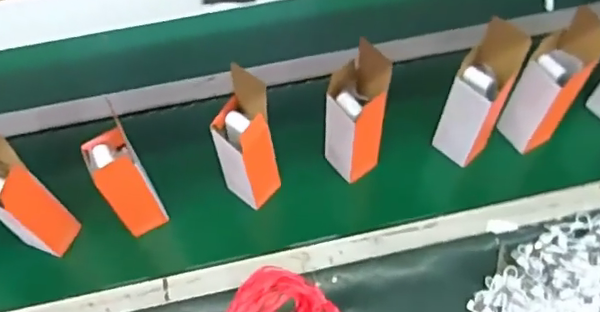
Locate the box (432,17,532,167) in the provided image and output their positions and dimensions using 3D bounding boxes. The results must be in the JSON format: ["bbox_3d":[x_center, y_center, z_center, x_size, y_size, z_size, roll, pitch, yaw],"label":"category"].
[{"bbox_3d":[0.257,-0.085,0.818,0.072,0.219,0.087,27,64,17],"label":"box"}]

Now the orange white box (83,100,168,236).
[{"bbox_3d":[-0.240,0.040,0.794,0.063,0.184,0.078,-26,62,-13],"label":"orange white box"}]

